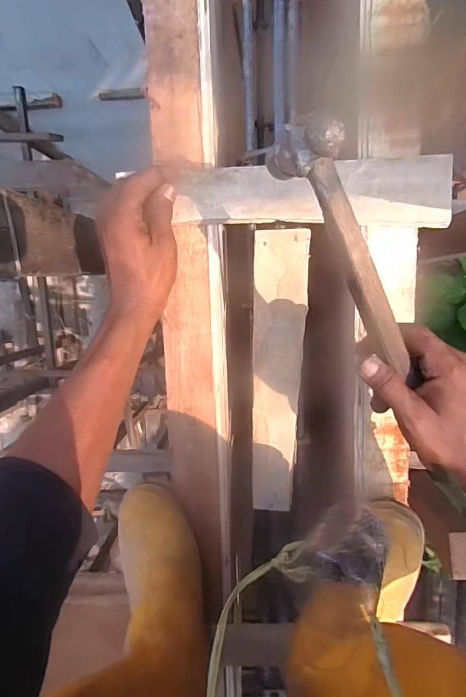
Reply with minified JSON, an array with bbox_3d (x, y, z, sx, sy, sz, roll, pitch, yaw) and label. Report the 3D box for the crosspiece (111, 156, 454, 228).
[{"bbox_3d":[0.081,-0.160,0.428,0.276,0.021,0.065,0,99,4],"label":"crosspiece"}]

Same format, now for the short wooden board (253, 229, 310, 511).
[{"bbox_3d":[0.055,0.031,0.500,0.061,0.017,0.336,1,99,3],"label":"short wooden board"}]

